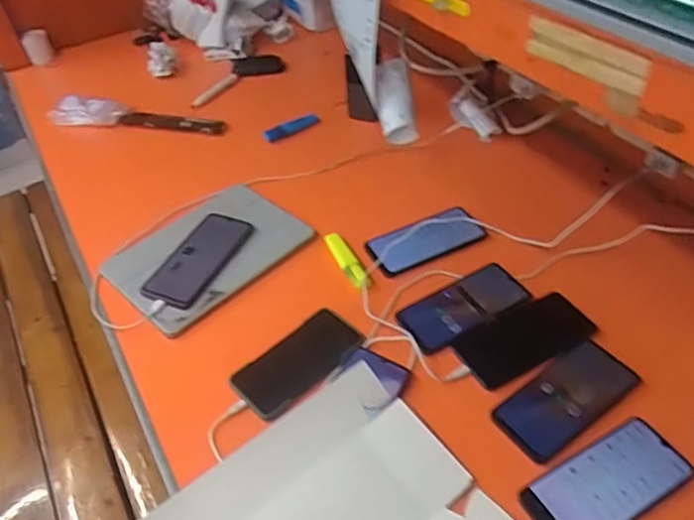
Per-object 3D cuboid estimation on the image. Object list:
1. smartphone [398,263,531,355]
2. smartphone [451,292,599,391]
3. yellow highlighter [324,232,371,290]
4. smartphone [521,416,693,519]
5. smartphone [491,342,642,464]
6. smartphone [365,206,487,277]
[{"bbox_3d":[0.144,0.056,0.713,0.163,0.008,0.072,-24,48,-19],"label":"smartphone"},{"bbox_3d":[0.215,0.095,0.688,0.162,0.011,0.078,-23,47,-18],"label":"smartphone"},{"bbox_3d":[-0.001,-0.001,0.777,0.028,0.013,0.106,-20,46,-15],"label":"yellow highlighter"},{"bbox_3d":[0.251,0.215,0.551,0.169,0.007,0.073,-23,47,-18],"label":"smartphone"},{"bbox_3d":[0.241,0.149,0.623,0.163,0.009,0.072,-28,49,-22],"label":"smartphone"},{"bbox_3d":[0.111,-0.030,0.799,0.156,0.012,0.065,-21,47,-16],"label":"smartphone"}]

